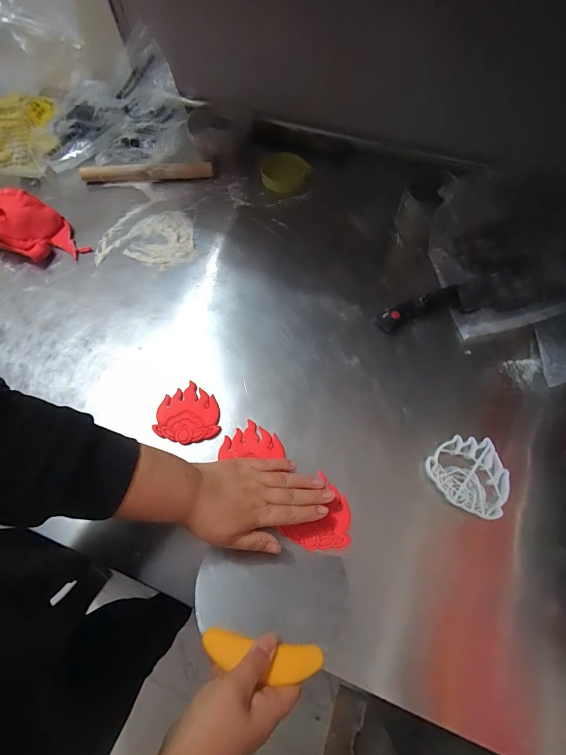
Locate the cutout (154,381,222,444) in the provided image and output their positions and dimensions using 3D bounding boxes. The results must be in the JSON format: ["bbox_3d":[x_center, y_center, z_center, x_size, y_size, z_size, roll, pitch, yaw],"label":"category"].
[{"bbox_3d":[-0.127,0.048,0.439,0.080,0.008,0.079,-1,67,2],"label":"cutout"}]

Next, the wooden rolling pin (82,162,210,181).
[{"bbox_3d":[-0.251,-0.374,0.610,0.237,0.026,0.023,-2,67,1],"label":"wooden rolling pin"}]

